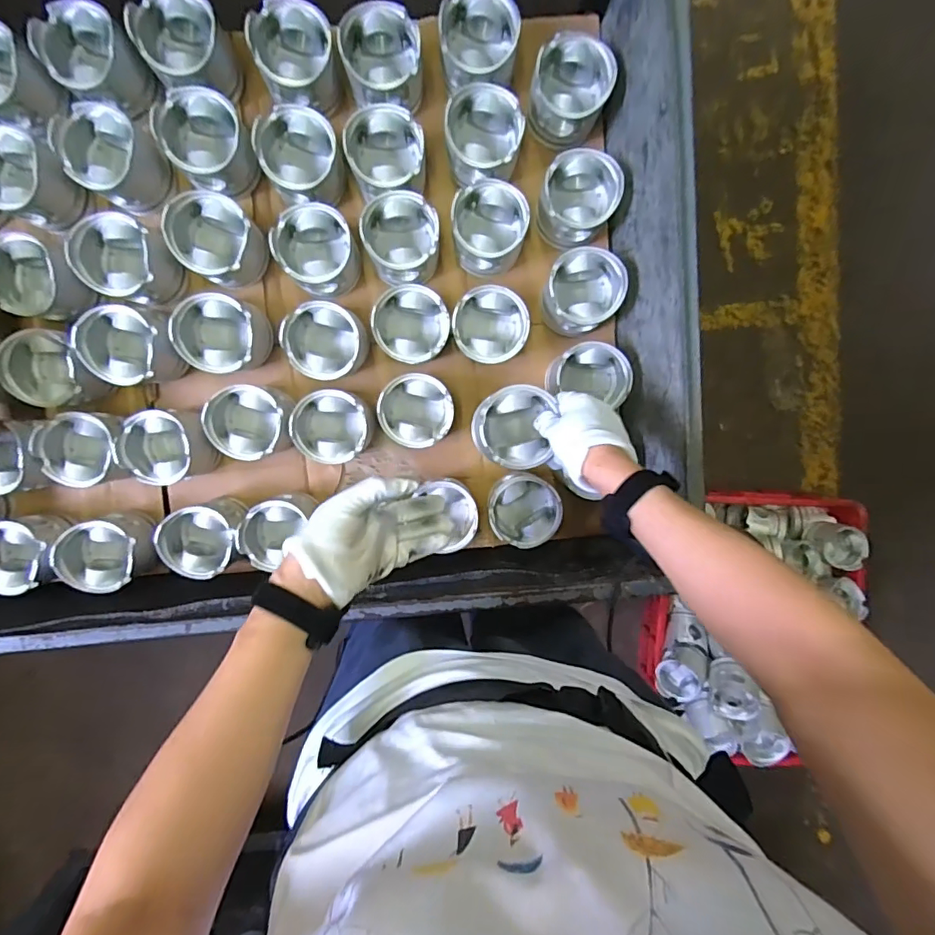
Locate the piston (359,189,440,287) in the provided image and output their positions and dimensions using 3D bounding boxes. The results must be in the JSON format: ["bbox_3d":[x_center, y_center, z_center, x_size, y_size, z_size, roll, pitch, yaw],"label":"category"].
[{"bbox_3d":[-0.085,-0.287,0.653,0.095,0.078,0.101,0,96,-2],"label":"piston"}]

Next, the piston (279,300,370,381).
[{"bbox_3d":[-0.182,-0.159,0.658,0.099,0.074,0.092,0,96,-2],"label":"piston"}]

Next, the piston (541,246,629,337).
[{"bbox_3d":[0.145,-0.227,0.665,0.092,0.088,0.096,0,96,-2],"label":"piston"}]

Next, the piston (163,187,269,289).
[{"bbox_3d":[-0.303,-0.277,0.630,0.098,0.078,0.092,0,96,-2],"label":"piston"}]

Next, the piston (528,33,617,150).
[{"bbox_3d":[0.126,-0.466,0.639,0.094,0.072,0.094,0,96,-2],"label":"piston"}]

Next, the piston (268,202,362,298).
[{"bbox_3d":[-0.186,-0.269,0.637,0.095,0.076,0.092,0,96,-2],"label":"piston"}]

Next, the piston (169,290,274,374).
[{"bbox_3d":[-0.305,-0.165,0.640,0.098,0.067,0.093,9,96,-3],"label":"piston"}]

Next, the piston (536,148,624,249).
[{"bbox_3d":[0.138,-0.341,0.654,0.095,0.077,0.094,0,96,-2],"label":"piston"}]

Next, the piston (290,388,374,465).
[{"bbox_3d":[-0.174,-0.054,0.673,0.096,0.067,0.093,0,96,-2],"label":"piston"}]

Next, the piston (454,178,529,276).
[{"bbox_3d":[0.026,-0.307,0.670,0.098,0.077,0.105,12,96,-3],"label":"piston"}]

